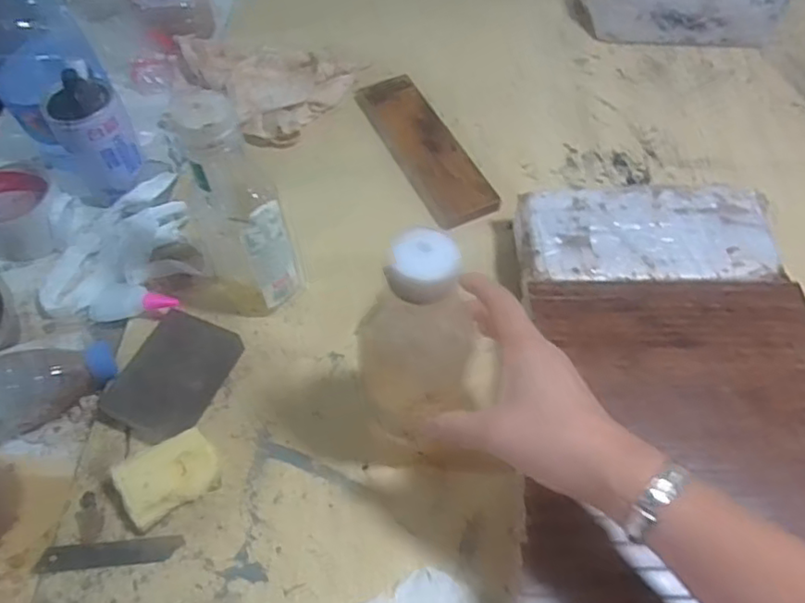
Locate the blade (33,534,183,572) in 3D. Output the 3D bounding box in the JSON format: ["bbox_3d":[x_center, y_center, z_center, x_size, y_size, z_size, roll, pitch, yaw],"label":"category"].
[{"bbox_3d":[-0.207,0.178,0.444,0.099,0.004,0.016,-4,56,-2],"label":"blade"}]

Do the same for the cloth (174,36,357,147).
[{"bbox_3d":[-0.170,-0.254,0.702,0.193,0.034,0.140,29,61,18],"label":"cloth"}]

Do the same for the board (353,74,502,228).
[{"bbox_3d":[0.027,-0.166,0.655,0.076,0.014,0.213,-21,59,-13],"label":"board"}]

